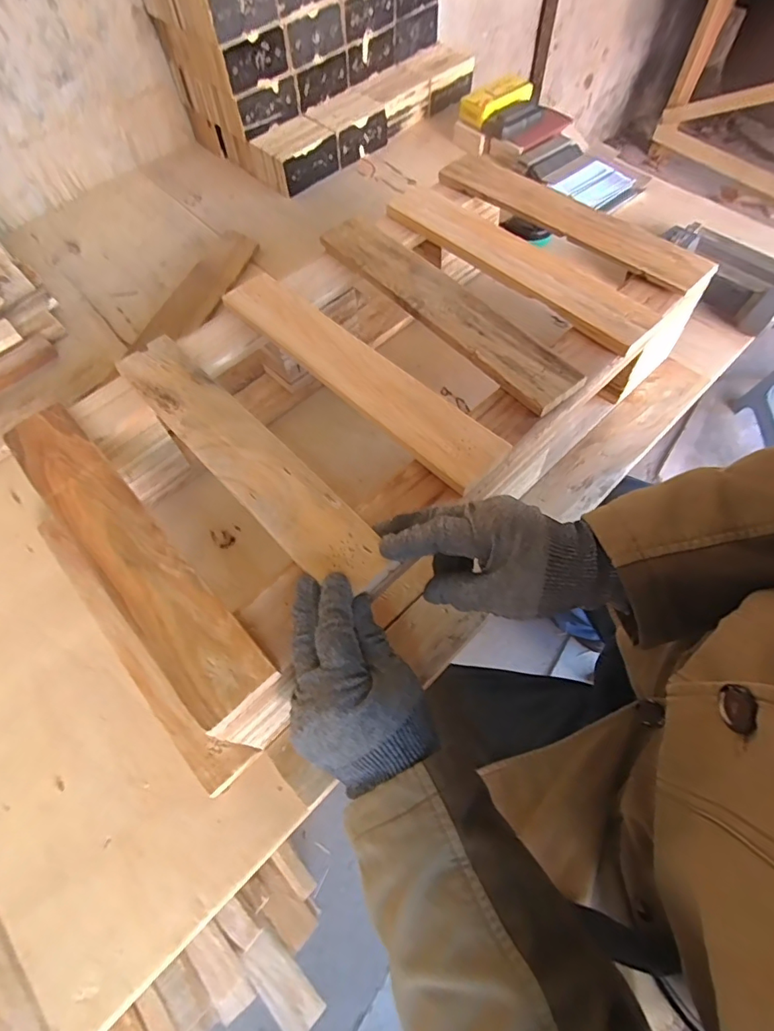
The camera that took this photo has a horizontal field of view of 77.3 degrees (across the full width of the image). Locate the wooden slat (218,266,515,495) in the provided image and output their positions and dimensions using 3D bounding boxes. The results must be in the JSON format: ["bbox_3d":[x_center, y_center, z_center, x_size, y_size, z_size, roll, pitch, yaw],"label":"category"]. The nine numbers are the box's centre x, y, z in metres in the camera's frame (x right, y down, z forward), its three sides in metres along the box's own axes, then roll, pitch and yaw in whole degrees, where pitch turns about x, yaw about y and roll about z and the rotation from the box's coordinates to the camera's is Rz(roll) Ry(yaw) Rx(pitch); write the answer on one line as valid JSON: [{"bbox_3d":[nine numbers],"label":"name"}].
[{"bbox_3d":[-0.035,-0.143,0.466,0.064,0.010,0.338,-41,67,-18],"label":"wooden slat"}]

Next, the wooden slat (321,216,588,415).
[{"bbox_3d":[0.055,-0.222,0.504,0.061,0.015,0.334,-38,66,-16],"label":"wooden slat"}]

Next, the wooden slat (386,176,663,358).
[{"bbox_3d":[0.137,-0.292,0.545,0.069,0.017,0.346,-41,67,-18],"label":"wooden slat"}]

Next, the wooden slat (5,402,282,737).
[{"bbox_3d":[-0.213,0.018,0.386,0.059,0.010,0.346,-41,67,-17],"label":"wooden slat"}]

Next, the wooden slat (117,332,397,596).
[{"bbox_3d":[-0.127,-0.056,0.420,0.061,0.009,0.338,-41,67,-18],"label":"wooden slat"}]

